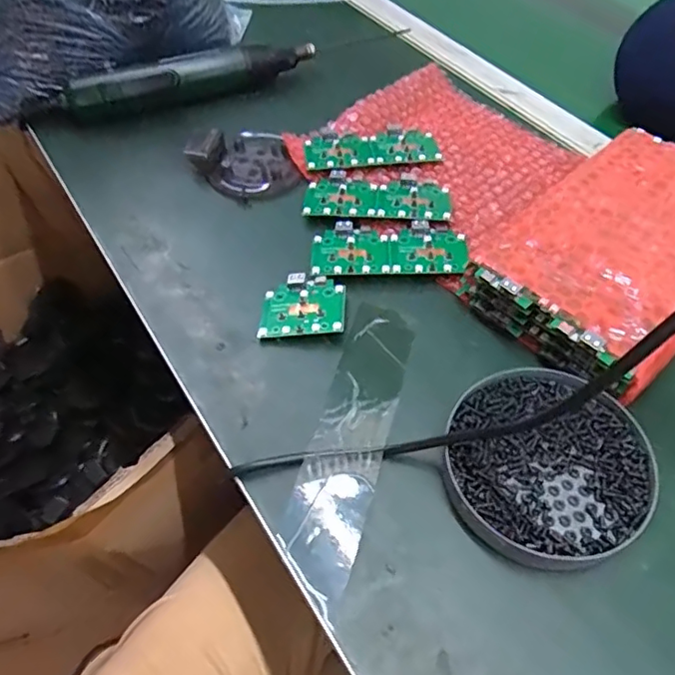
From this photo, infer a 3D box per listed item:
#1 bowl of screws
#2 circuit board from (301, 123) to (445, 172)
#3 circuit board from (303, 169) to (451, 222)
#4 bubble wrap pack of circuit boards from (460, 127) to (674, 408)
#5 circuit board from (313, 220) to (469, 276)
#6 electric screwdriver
[{"bbox_3d":[0.118,0.073,0.332,0.109,0.021,0.114,-1,53,1],"label":"bowl of screws"},{"bbox_3d":[0.031,-0.171,0.514,0.117,0.004,0.057,-3,53,-1],"label":"circuit board"},{"bbox_3d":[0.033,-0.117,0.474,0.115,0.004,0.054,4,54,4],"label":"circuit board"},{"bbox_3d":[0.202,-0.057,0.408,0.208,0.049,0.133,-36,61,-23],"label":"bubble wrap pack of circuit boards"},{"bbox_3d":[0.040,-0.067,0.441,0.113,0.009,0.056,1,53,2],"label":"circuit board"},{"bbox_3d":[-0.137,-0.248,0.558,0.238,0.037,0.034,-18,55,-12],"label":"electric screwdriver"}]

